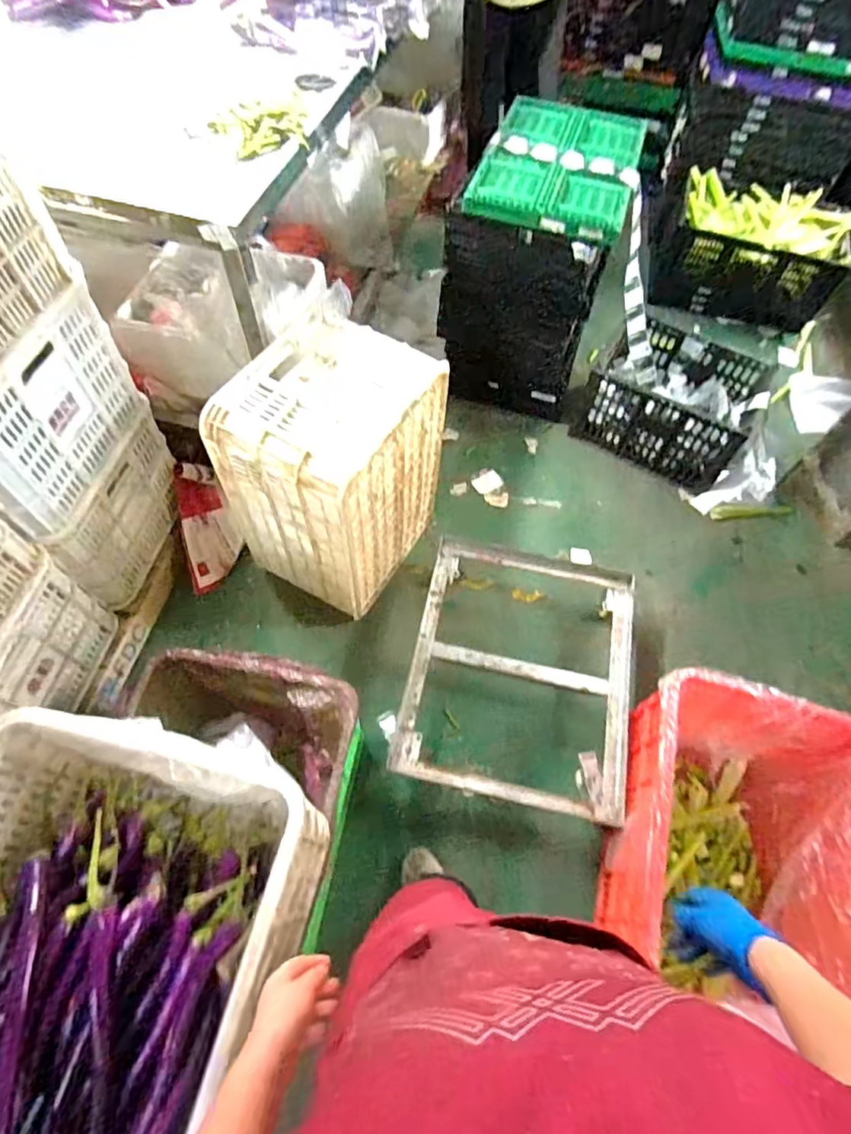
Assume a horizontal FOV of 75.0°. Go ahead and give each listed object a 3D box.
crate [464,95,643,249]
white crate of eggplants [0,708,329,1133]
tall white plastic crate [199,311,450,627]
[{"bbox_3d":[0.390,-1.148,1.559,0.419,0.053,0.642,16,61,6],"label":"crate"},{"bbox_3d":[-0.425,0.550,0.679,0.421,0.292,0.636,14,61,5],"label":"white crate of eggplants"},{"bbox_3d":[-0.202,-0.218,1.321,0.322,0.555,0.406,28,63,12],"label":"tall white plastic crate"}]

